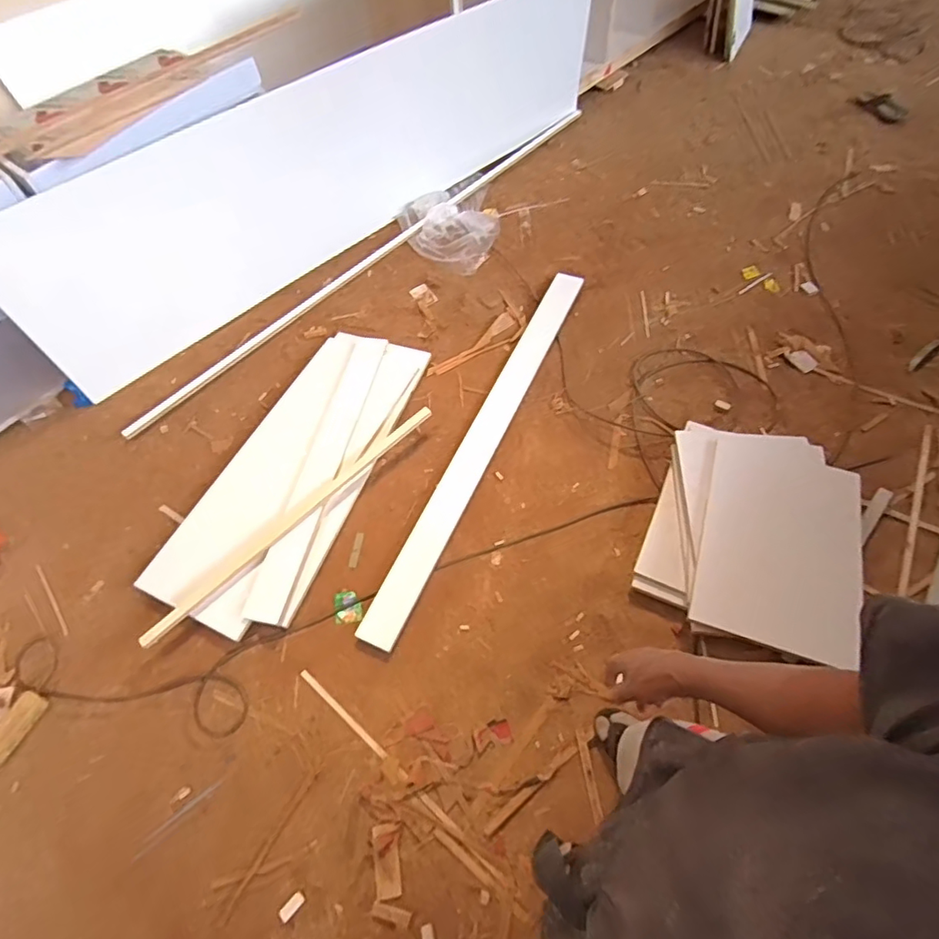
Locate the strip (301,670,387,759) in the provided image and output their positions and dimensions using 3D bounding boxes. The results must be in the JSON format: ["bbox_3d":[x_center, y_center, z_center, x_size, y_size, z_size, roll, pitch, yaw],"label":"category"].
[{"bbox_3d":[-0.305,0.585,1.311,0.292,0.005,0.016,36,68,21],"label":"strip"}]

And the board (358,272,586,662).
[{"bbox_3d":[0.058,-0.117,1.675,0.125,0.034,1.391,21,64,14],"label":"board"}]

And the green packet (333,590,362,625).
[{"bbox_3d":[-0.322,0.365,1.444,0.068,0.011,0.087,-13,61,-5],"label":"green packet"}]

